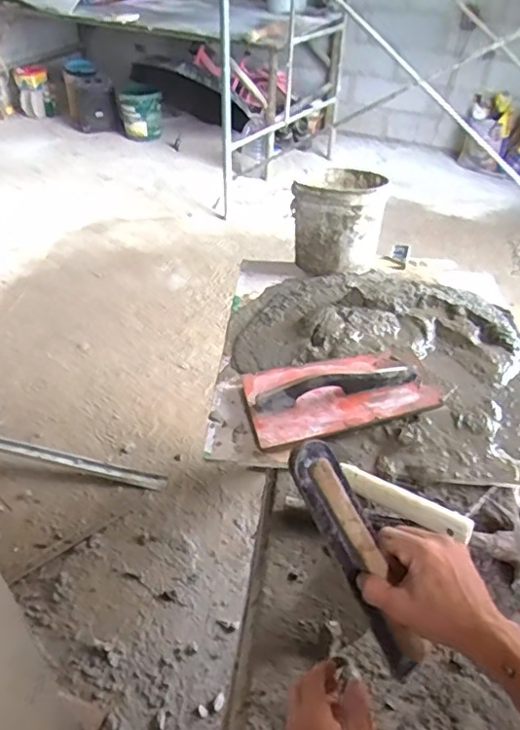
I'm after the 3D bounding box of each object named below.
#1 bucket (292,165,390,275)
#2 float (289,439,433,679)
[{"bbox_3d":[0.173,-0.329,1.232,0.187,0.177,0.231,16,43,16],"label":"bucket"},{"bbox_3d":[0.094,0.178,0.494,0.045,0.252,0.036,-5,26,49],"label":"float"}]

